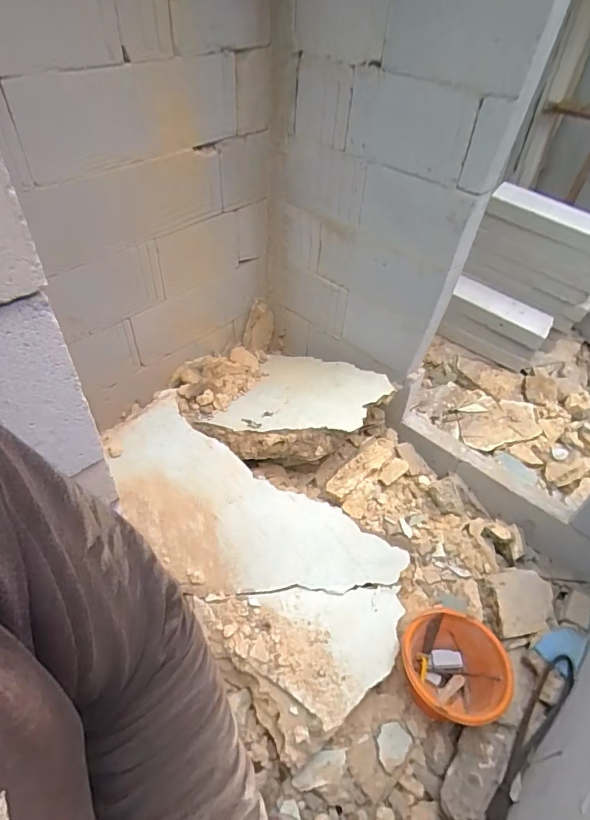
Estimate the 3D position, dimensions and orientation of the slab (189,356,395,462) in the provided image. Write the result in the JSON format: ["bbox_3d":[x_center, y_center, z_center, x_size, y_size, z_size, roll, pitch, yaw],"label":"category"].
[{"bbox_3d":[0.011,-0.014,1.498,0.528,0.106,0.564,10,33,29],"label":"slab"}]

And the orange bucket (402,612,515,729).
[{"bbox_3d":[0.381,0.644,1.150,0.234,0.175,0.247,-15,48,-18],"label":"orange bucket"}]

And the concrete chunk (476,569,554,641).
[{"bbox_3d":[0.634,0.536,1.316,0.213,0.065,0.178,-2,45,-5],"label":"concrete chunk"}]

